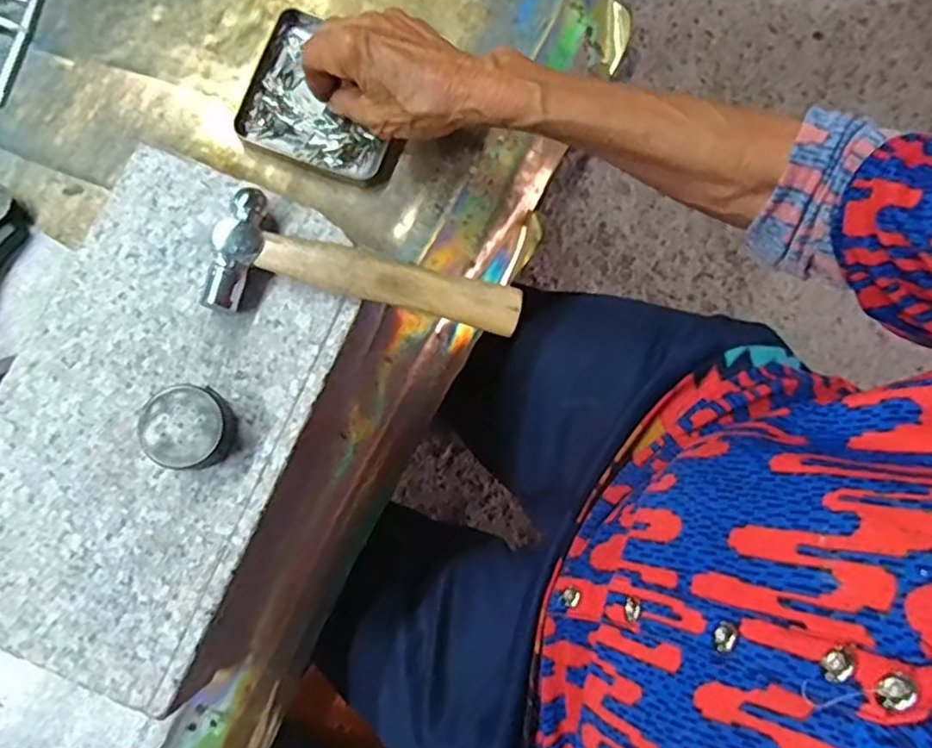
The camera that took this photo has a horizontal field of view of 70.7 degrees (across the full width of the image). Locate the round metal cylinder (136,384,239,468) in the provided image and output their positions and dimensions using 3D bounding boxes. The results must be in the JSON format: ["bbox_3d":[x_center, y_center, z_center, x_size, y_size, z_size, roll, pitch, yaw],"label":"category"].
[{"bbox_3d":[-0.129,0.025,0.305,0.037,0.019,0.036,0,81,-3],"label":"round metal cylinder"}]

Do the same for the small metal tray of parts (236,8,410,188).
[{"bbox_3d":[-0.089,-0.180,0.434,0.108,0.014,0.098,19,77,3],"label":"small metal tray of parts"}]

